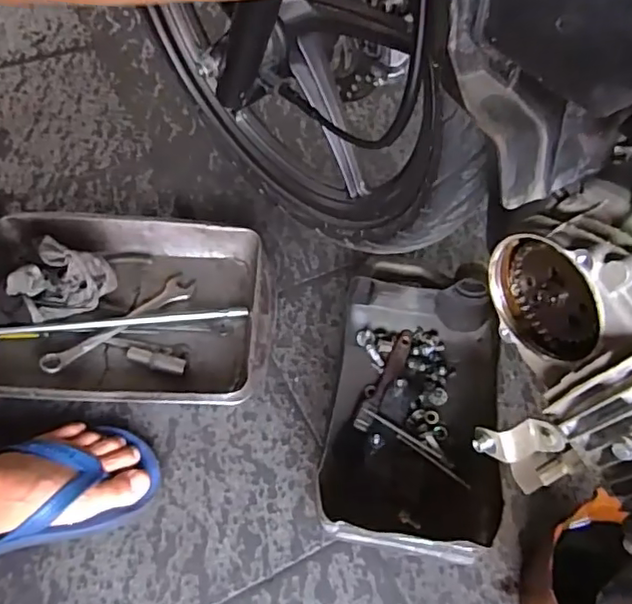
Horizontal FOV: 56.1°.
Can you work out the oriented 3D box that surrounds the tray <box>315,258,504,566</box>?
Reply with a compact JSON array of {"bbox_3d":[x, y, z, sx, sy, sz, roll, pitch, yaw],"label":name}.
[{"bbox_3d":[0.119,0.089,0.655,0.186,0.077,0.279,10,56,2],"label":"tray"}]

